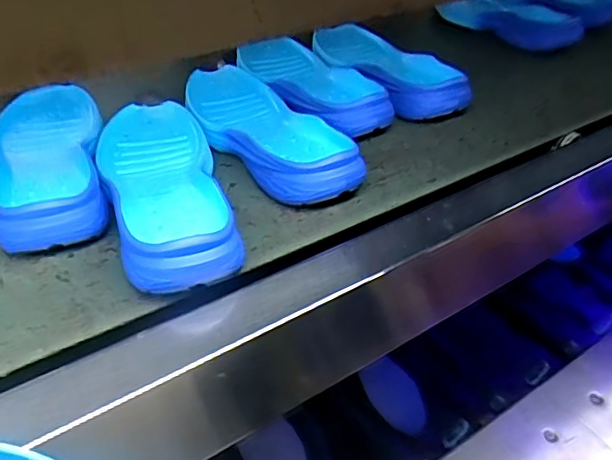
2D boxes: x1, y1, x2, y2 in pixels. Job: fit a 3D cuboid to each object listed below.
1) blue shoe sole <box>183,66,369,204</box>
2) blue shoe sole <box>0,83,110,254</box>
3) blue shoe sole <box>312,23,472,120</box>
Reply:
[{"bbox_3d":[-0.040,-0.091,0.524,0.094,0.040,0.254,-18,39,-25],"label":"blue shoe sole"},{"bbox_3d":[-0.213,-0.057,0.473,0.084,0.040,0.249,-11,37,-17],"label":"blue shoe sole"},{"bbox_3d":[0.086,-0.180,0.645,0.081,0.045,0.232,-16,38,-23],"label":"blue shoe sole"}]

